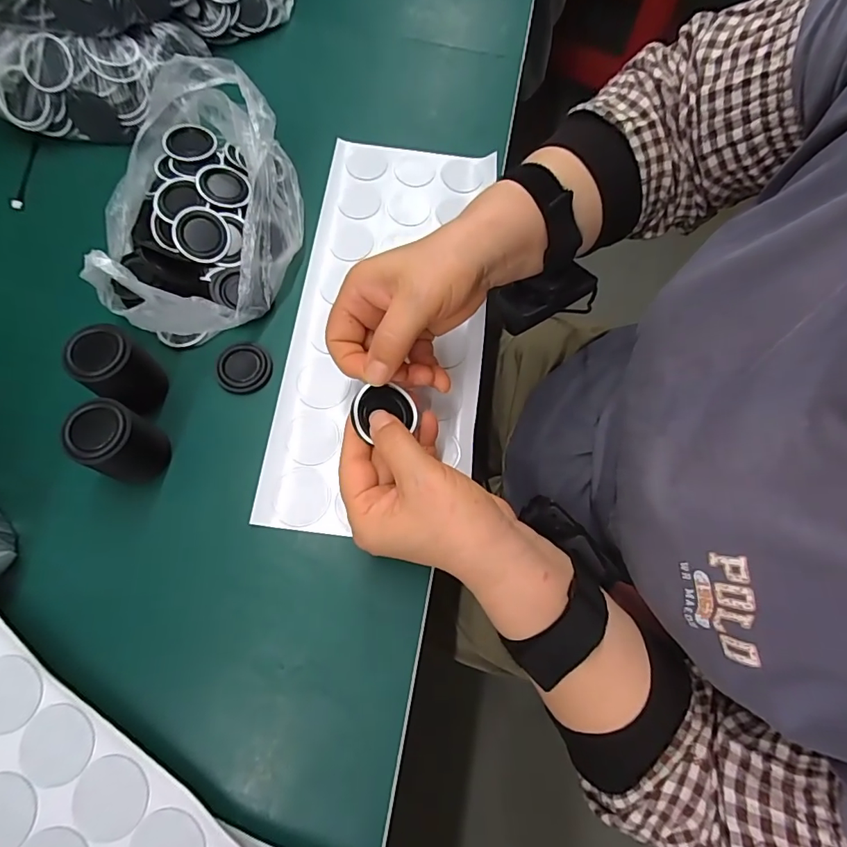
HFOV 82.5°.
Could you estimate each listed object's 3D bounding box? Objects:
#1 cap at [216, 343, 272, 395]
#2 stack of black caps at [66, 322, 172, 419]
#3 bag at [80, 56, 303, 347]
[{"bbox_3d":[-0.128,-0.040,0.345,0.037,0.005,0.038,1,71,-2],"label":"cap"},{"bbox_3d":[-0.197,-0.034,0.313,0.036,0.052,0.037,34,73,9],"label":"stack of black caps"},{"bbox_3d":[-0.162,-0.158,0.343,0.141,0.082,0.198,-15,72,-8],"label":"bag"}]

